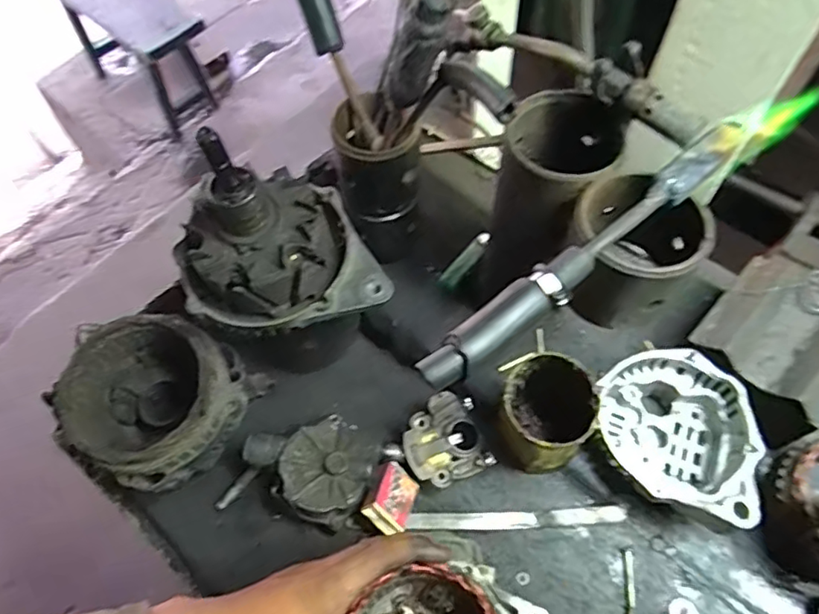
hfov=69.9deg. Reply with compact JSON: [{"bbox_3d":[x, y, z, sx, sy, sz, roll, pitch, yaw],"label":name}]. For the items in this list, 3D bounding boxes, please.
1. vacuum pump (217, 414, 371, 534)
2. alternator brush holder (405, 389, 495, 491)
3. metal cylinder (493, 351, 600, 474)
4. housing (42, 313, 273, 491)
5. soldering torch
[{"bbox_3d":[-0.101,0.144,0.526,0.137,0.060,0.088,7,61,7],"label":"vacuum pump"},{"bbox_3d":[0.031,0.124,0.538,0.072,0.033,0.073,-20,62,-8],"label":"alternator brush holder"},{"bbox_3d":[0.112,0.095,0.495,0.071,0.115,0.070,-1,61,2],"label":"metal cylinder"},{"bbox_3d":[-0.228,0.085,0.528,0.141,0.123,0.139,-1,61,2],"label":"housing"},{"bbox_3d":[0.118,-0.038,0.367,0.272,0.023,0.026,-36,65,-16],"label":"soldering torch"}]

